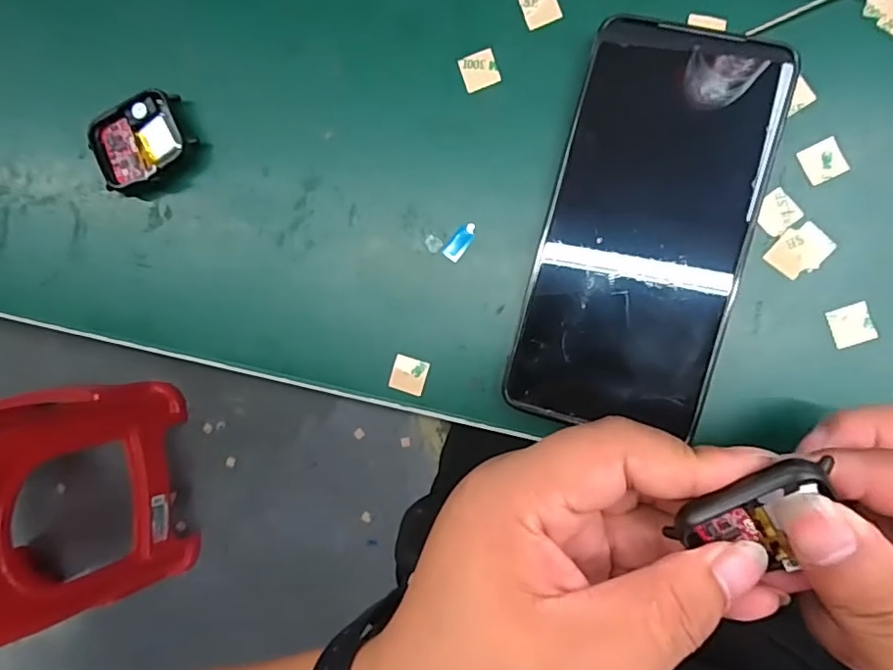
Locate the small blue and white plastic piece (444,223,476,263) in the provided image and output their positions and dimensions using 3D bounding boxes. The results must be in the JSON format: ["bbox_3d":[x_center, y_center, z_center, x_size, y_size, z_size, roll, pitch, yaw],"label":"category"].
[{"bbox_3d":[0.006,-0.041,0.245,0.008,0.004,0.018,37,95,6],"label":"small blue and white plastic piece"}]

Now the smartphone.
[{"bbox_3d":[0.081,-0.042,0.229,0.080,0.015,0.159,14,92,8],"label":"smartphone"}]

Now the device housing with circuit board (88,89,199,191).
[{"bbox_3d":[-0.141,-0.090,0.261,0.045,0.013,0.039,-24,87,8],"label":"device housing with circuit board"}]

